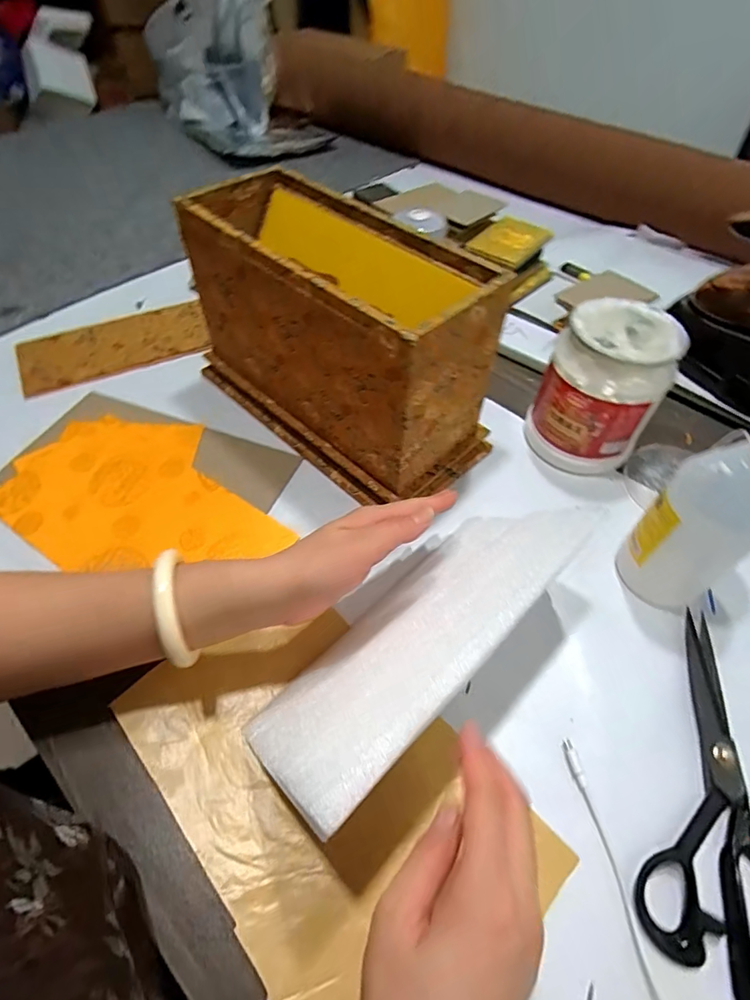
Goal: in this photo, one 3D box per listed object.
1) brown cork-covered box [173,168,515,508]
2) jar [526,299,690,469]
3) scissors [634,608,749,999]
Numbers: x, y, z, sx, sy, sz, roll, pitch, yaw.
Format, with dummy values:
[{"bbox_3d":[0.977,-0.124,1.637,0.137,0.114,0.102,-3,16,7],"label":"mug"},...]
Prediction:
[{"bbox_3d":[-0.042,-0.160,0.488,0.307,0.195,0.137,37,60,24],"label":"brown cork-covered box"},{"bbox_3d":[0.228,-0.114,0.501,0.105,0.139,0.110,1,52,-1],"label":"jar"},{"bbox_3d":[0.243,0.192,0.345,0.088,0.010,0.238,20,54,13],"label":"scissors"}]

